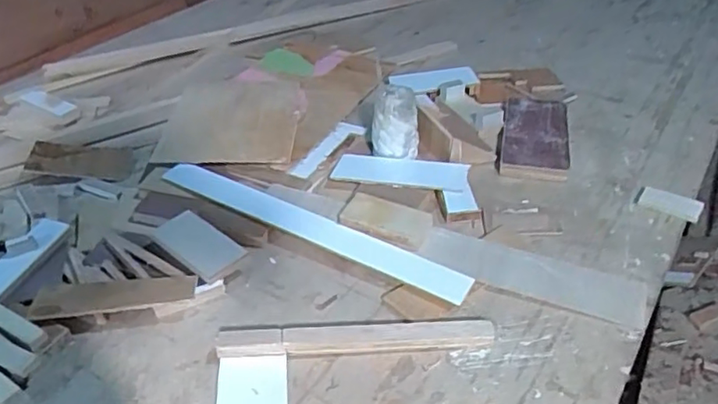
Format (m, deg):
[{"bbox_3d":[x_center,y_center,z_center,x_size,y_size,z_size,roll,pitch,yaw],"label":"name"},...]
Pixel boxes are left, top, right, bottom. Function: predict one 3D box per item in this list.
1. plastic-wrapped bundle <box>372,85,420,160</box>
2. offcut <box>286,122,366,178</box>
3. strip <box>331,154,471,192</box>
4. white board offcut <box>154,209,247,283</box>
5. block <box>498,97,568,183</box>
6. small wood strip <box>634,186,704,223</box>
[{"bbox_3d":[0.050,-0.114,0.856,0.062,0.077,0.076,0,36,7],"label":"plastic-wrapped bundle"},{"bbox_3d":[-0.043,-0.076,0.887,0.044,0.013,0.165,13,39,23],"label":"offcut"},{"bbox_3d":[0.055,-0.040,0.812,0.178,0.009,0.064,6,37,15],"label":"strip"},{"bbox_3d":[-0.188,0.048,0.707,0.118,0.010,0.052,30,65,36],"label":"white board offcut"},{"bbox_3d":[0.256,-0.101,0.886,0.094,0.026,0.204,5,37,14],"label":"block"},{"bbox_3d":[0.388,0.002,0.761,0.075,0.007,0.042,24,45,34],"label":"small wood strip"}]

